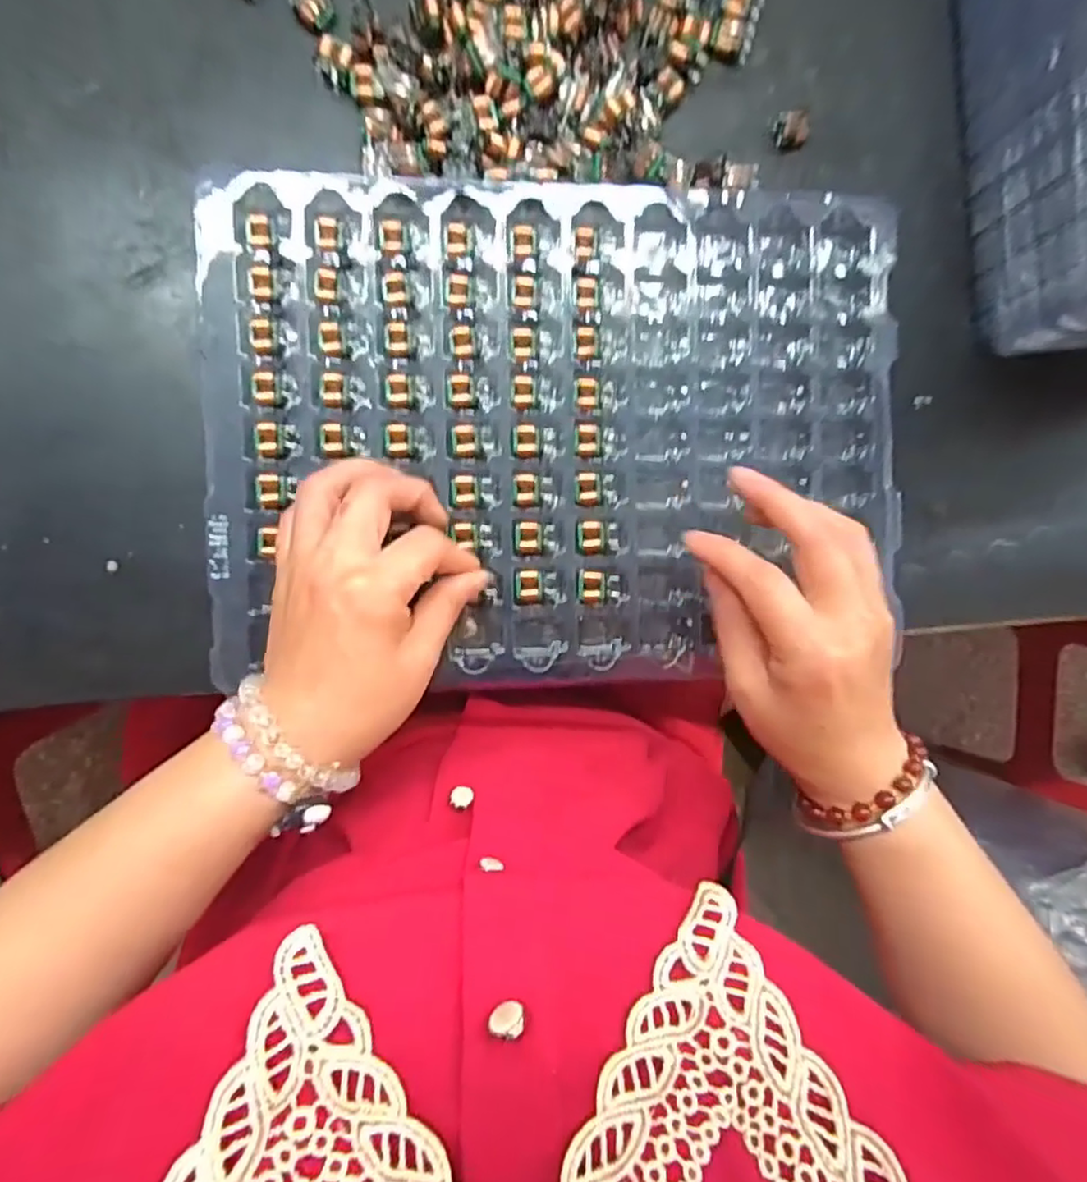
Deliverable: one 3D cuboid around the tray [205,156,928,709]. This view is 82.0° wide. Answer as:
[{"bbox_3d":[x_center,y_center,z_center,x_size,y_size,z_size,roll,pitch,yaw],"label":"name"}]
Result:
[{"bbox_3d":[0.012,-0.077,0.306,0.332,0.019,0.231,-2,93,-6],"label":"tray"}]

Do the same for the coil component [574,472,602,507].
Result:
[{"bbox_3d":[0.022,-0.050,0.311,0.014,0.005,0.017,0,93,-6],"label":"coil component"}]

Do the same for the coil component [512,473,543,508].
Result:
[{"bbox_3d":[-0.008,-0.050,0.308,0.014,0.004,0.016,-4,94,-6],"label":"coil component"}]

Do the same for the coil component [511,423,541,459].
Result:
[{"bbox_3d":[-0.008,-0.074,0.307,0.014,0.004,0.017,1,93,-6],"label":"coil component"}]

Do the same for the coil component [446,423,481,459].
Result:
[{"bbox_3d":[-0.039,-0.073,0.303,0.016,0.007,0.016,-8,94,-6],"label":"coil component"}]

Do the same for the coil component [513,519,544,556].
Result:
[{"bbox_3d":[-0.008,-0.026,0.309,0.015,0.005,0.017,-4,94,-6],"label":"coil component"}]

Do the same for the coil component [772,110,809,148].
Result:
[{"bbox_3d":[0.125,-0.234,0.316,0.017,0.008,0.015,-1,93,-6],"label":"coil component"}]

